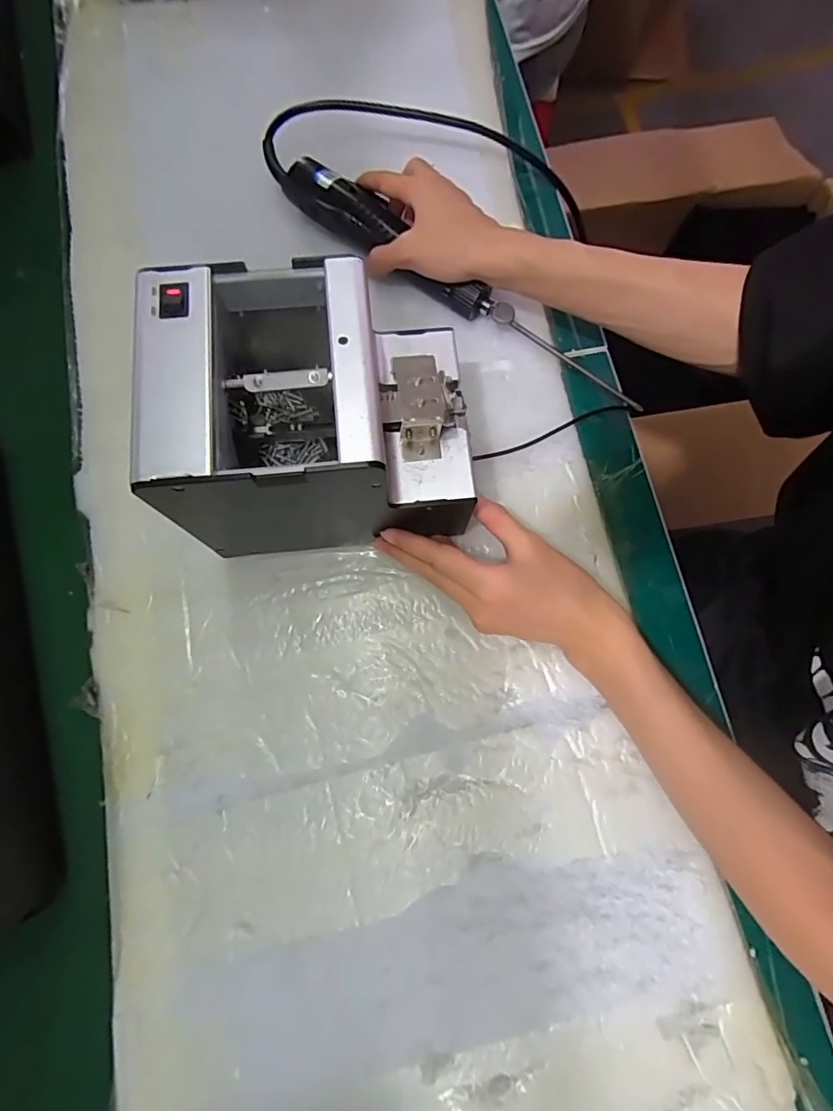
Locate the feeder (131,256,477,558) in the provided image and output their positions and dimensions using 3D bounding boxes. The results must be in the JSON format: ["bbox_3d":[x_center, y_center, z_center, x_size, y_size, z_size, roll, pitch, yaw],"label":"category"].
[{"bbox_3d":[-0.060,-0.085,0.323,0.180,0.131,0.124,-6,76,-2],"label":"feeder"}]

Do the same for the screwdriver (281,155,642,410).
[{"bbox_3d":[0.035,-0.226,0.422,0.346,0.032,0.036,36,78,3],"label":"screwdriver"}]

